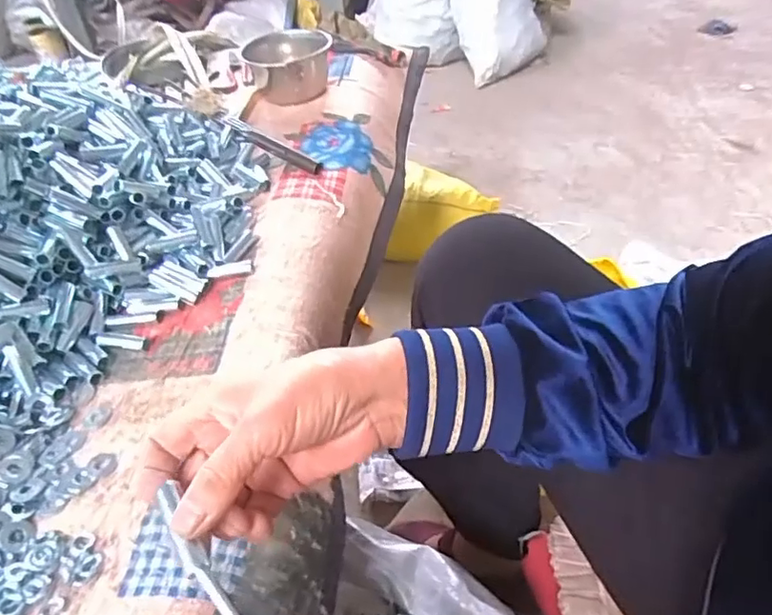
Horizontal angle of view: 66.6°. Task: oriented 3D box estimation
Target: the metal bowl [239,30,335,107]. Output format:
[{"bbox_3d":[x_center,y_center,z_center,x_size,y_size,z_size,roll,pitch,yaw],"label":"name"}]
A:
[{"bbox_3d":[-0.126,-0.324,0.795,0.109,0.062,0.122,-19,43,-15],"label":"metal bowl"}]

